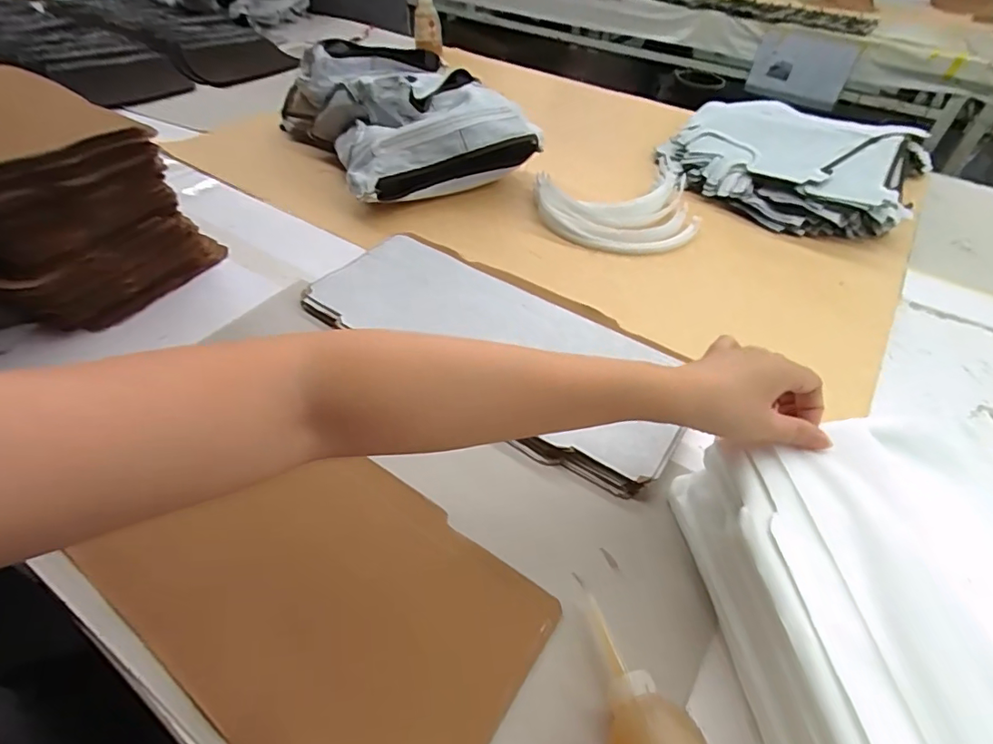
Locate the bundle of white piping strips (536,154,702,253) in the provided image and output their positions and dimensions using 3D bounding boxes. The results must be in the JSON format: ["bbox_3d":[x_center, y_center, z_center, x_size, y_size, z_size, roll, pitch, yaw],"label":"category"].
[{"bbox_3d":[0.200,-0.244,0.772,0.265,0.028,0.187,-22,63,-17],"label":"bundle of white piping strips"}]

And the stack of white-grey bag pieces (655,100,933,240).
[{"bbox_3d":[0.484,-0.351,0.865,0.368,0.090,0.352,27,50,21],"label":"stack of white-grey bag pieces"}]

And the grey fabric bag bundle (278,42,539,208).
[{"bbox_3d":[-0.150,-0.414,0.849,0.294,0.142,0.345,-23,51,-24],"label":"grey fabric bag bundle"}]

